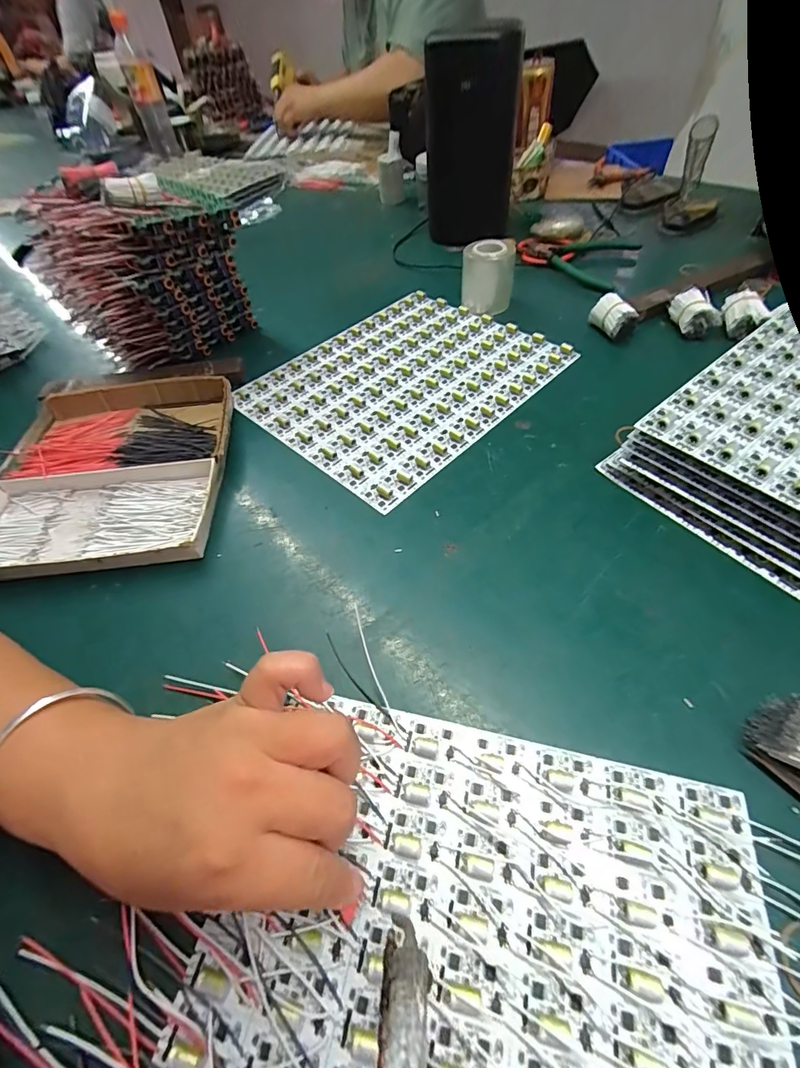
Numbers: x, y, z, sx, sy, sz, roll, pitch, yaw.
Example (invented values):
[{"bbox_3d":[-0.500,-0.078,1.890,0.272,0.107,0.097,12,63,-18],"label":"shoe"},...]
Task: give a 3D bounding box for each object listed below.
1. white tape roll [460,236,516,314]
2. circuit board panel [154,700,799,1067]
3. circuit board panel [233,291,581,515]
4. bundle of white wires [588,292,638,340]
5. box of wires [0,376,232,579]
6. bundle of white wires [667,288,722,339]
[{"bbox_3d":[0.102,-0.300,0.521,0.059,0.064,0.048,6,54,11],"label":"white tape roll"},{"bbox_3d":[0.025,0.221,0.161,0.237,0.011,0.282,7,54,11],"label":"circuit board panel"},{"bbox_3d":[0.003,-0.162,0.460,0.229,0.004,0.283,36,64,28],"label":"circuit board panel"},{"bbox_3d":[0.228,-0.230,0.475,0.031,0.035,0.047,-14,53,-5],"label":"bundle of white wires"},{"bbox_3d":[-0.245,-0.057,0.386,0.190,0.026,0.205,-9,52,-1],"label":"box of wires"},{"bbox_3d":[0.306,-0.228,0.467,0.036,0.034,0.045,-10,52,-2],"label":"bundle of white wires"}]

